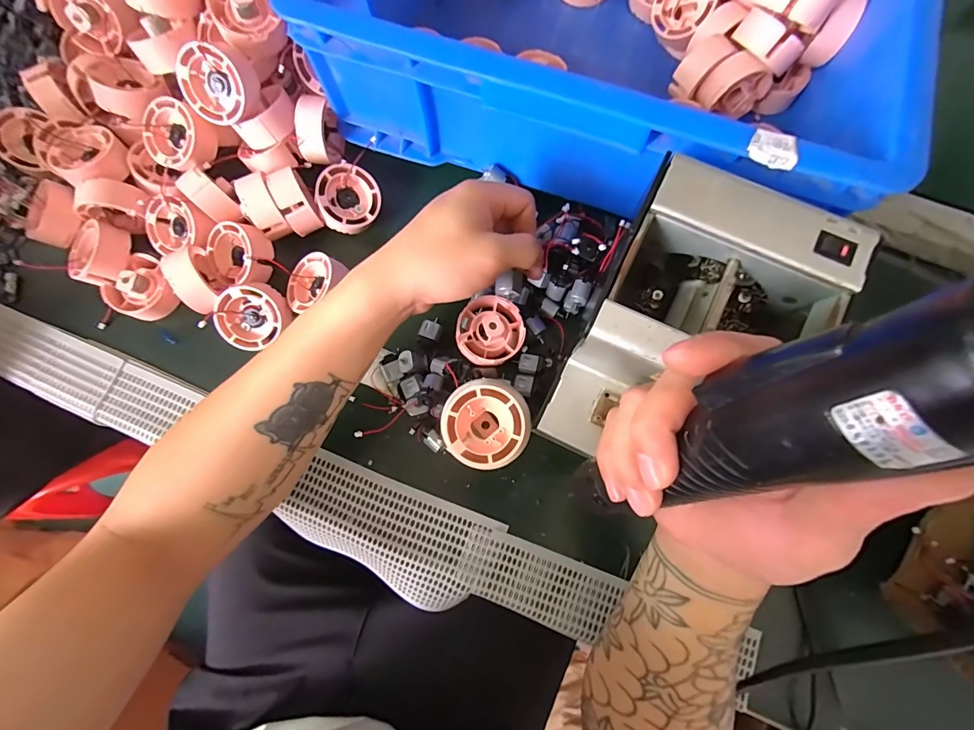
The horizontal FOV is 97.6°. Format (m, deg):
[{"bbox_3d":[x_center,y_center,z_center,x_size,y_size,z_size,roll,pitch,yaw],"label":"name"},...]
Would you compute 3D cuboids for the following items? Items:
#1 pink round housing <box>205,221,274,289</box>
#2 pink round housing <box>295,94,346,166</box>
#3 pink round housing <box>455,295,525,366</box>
[{"bbox_3d":[-0.216,-0.096,0.374,0.053,0.026,0.051,-2,97,25],"label":"pink round housing"},{"bbox_3d":[-0.147,-0.202,0.378,0.025,0.045,0.049,-1,77,0],"label":"pink round housing"},{"bbox_3d":[0.003,-0.028,0.349,0.053,0.027,0.058,0,77,0],"label":"pink round housing"}]

